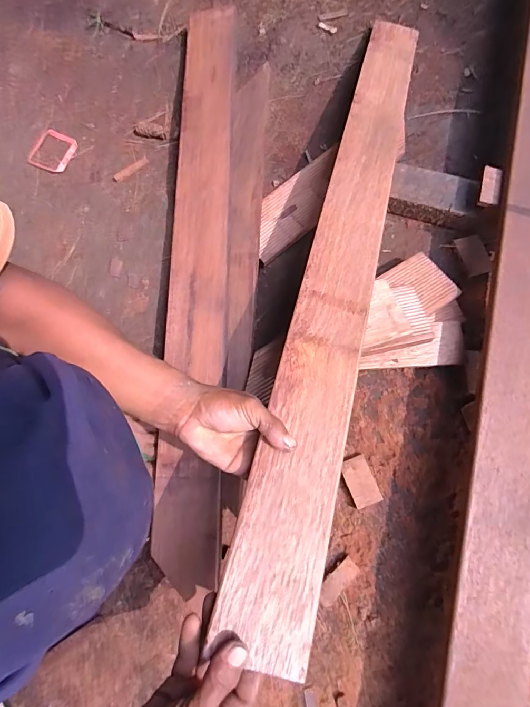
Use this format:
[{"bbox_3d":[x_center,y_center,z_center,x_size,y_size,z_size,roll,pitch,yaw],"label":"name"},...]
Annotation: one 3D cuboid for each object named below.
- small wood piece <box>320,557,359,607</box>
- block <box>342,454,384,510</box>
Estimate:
[{"bbox_3d":[0.095,0.295,0.517,0.062,0.009,0.026,-39,78,-12],"label":"small wood piece"},{"bbox_3d":[0.131,0.176,0.549,0.037,0.009,0.065,-19,75,-7],"label":"block"}]

